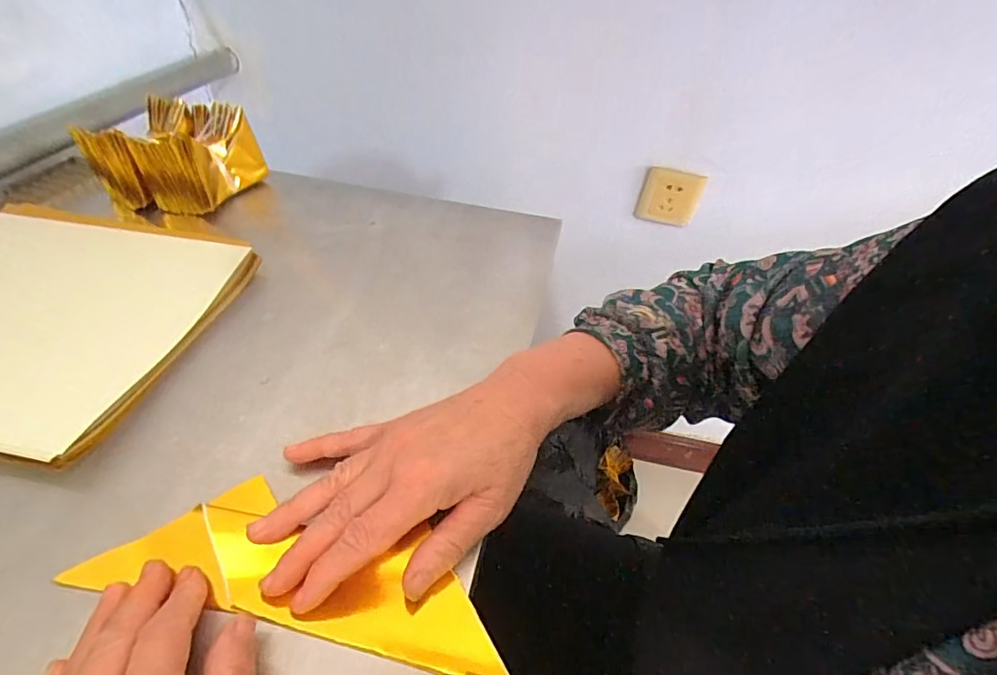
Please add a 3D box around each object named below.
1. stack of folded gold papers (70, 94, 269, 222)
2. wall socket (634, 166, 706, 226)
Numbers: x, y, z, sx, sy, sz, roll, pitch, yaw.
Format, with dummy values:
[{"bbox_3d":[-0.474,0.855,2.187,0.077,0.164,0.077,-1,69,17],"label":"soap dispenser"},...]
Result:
[{"bbox_3d":[-0.333,-0.185,0.513,0.122,0.080,0.112,14,45,8],"label":"stack of folded gold papers"},{"bbox_3d":[0.270,-0.221,0.775,0.094,0.091,0.011,7,43,-5],"label":"wall socket"}]

